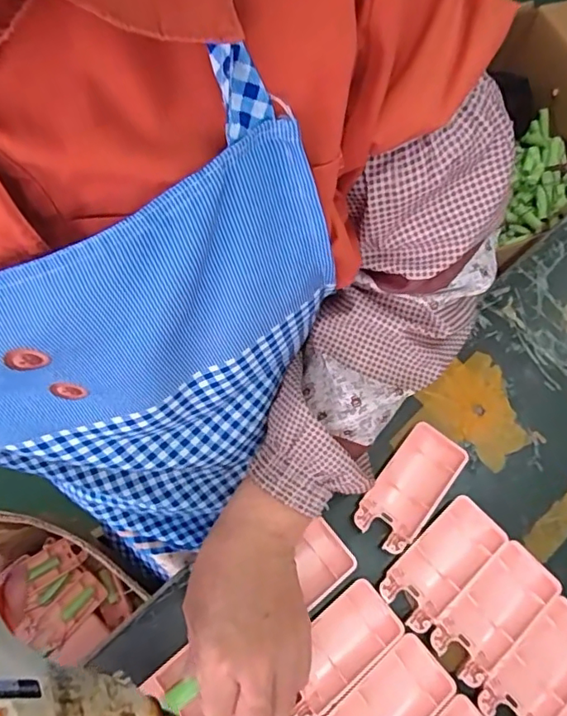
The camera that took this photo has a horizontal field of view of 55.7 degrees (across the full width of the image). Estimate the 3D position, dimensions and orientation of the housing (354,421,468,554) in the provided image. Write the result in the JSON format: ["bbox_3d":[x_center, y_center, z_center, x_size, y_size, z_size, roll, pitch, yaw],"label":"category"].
[{"bbox_3d":[0.093,0.095,0.394,0.044,0.010,0.092,37,72,12],"label":"housing"}]

